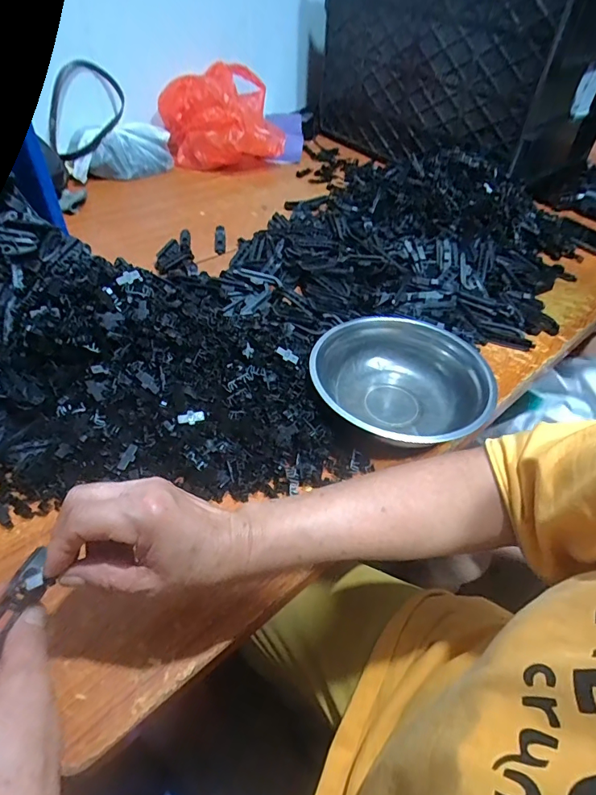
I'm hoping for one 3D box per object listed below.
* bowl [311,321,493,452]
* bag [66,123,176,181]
[{"bbox_3d":[0.115,-0.010,0.527,0.196,0.065,0.190,3,46,-3],"label":"bowl"},{"bbox_3d":[-0.373,-0.520,0.967,0.208,0.091,0.102,-19,49,-20],"label":"bag"}]

